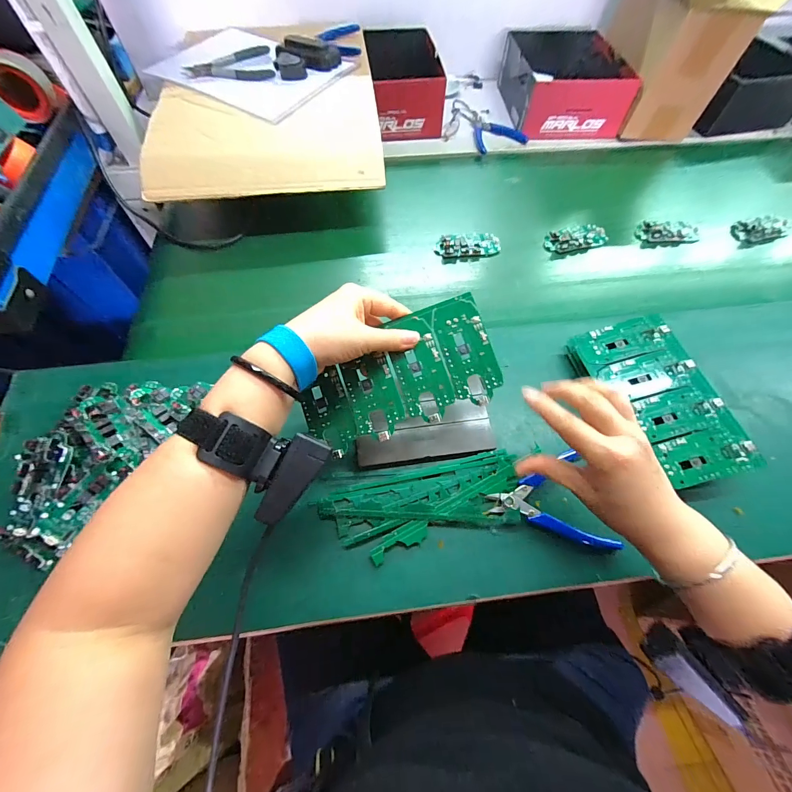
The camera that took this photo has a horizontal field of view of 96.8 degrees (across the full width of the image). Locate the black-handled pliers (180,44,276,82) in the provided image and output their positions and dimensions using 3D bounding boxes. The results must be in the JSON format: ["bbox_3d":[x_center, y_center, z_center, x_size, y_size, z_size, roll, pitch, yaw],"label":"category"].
[{"bbox_3d":[-0.282,-0.554,0.588,0.144,0.007,0.118,-13,64,-7],"label":"black-handled pliers"}]

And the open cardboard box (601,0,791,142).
[{"bbox_3d":[0.500,-0.666,0.643,0.196,0.201,0.304,4,63,1],"label":"open cardboard box"}]

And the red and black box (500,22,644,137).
[{"bbox_3d":[0.326,-0.631,0.695,0.190,0.089,0.266,-1,63,-1],"label":"red and black box"}]

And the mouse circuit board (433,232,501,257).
[{"bbox_3d":[0.112,-0.236,0.545,0.101,0.009,0.049,-7,64,-4],"label":"mouse circuit board"}]

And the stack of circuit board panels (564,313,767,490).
[{"bbox_3d":[0.291,0.003,0.402,0.107,0.048,0.193,-16,64,-8],"label":"stack of circuit board panels"}]

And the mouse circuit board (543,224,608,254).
[{"bbox_3d":[0.284,-0.249,0.556,0.102,0.011,0.052,-19,65,-10],"label":"mouse circuit board"}]

